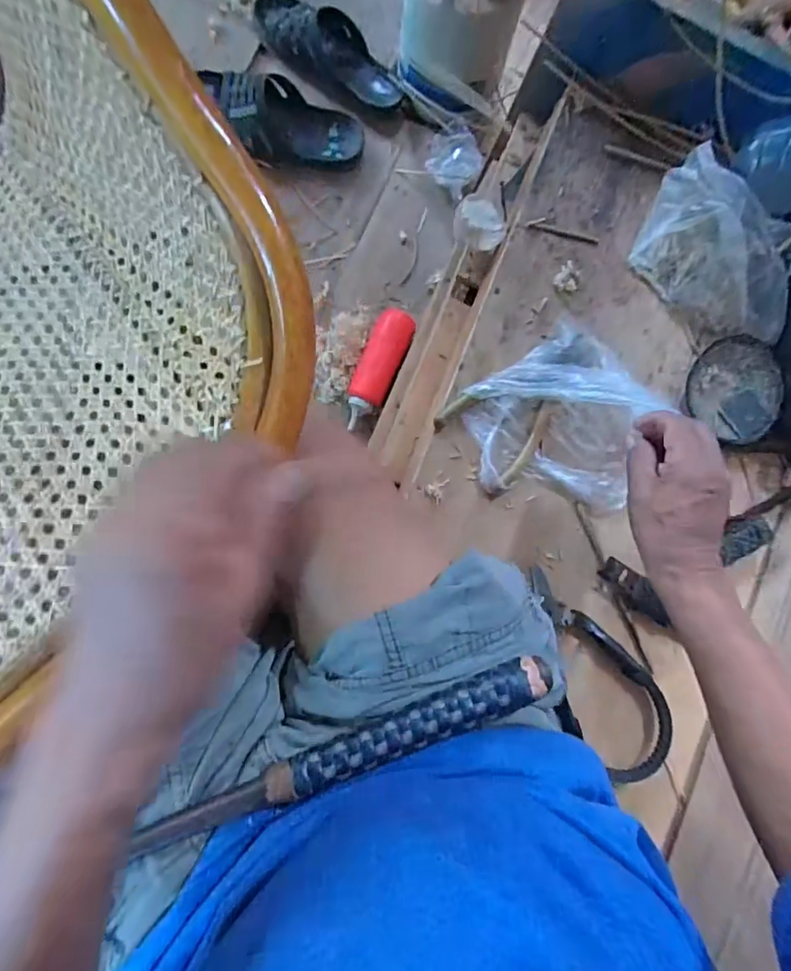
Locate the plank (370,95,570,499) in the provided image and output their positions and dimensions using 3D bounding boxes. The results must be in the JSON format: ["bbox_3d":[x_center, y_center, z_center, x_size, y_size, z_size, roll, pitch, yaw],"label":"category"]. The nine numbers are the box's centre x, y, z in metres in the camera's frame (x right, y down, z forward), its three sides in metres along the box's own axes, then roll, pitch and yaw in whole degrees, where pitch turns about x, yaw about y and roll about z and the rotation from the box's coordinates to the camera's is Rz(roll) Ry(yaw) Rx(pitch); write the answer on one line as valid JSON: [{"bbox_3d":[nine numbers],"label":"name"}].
[{"bbox_3d":[0.076,-0.215,0.563,0.050,0.030,0.454,23,86,-5],"label":"plank"}]

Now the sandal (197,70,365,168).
[{"bbox_3d":[-0.167,-0.523,0.750,0.237,0.059,0.105,10,87,-18],"label":"sandal"}]

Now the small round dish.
[{"bbox_3d":[0.334,-0.093,0.510,0.090,0.019,0.100,-6,89,-6],"label":"small round dish"}]

